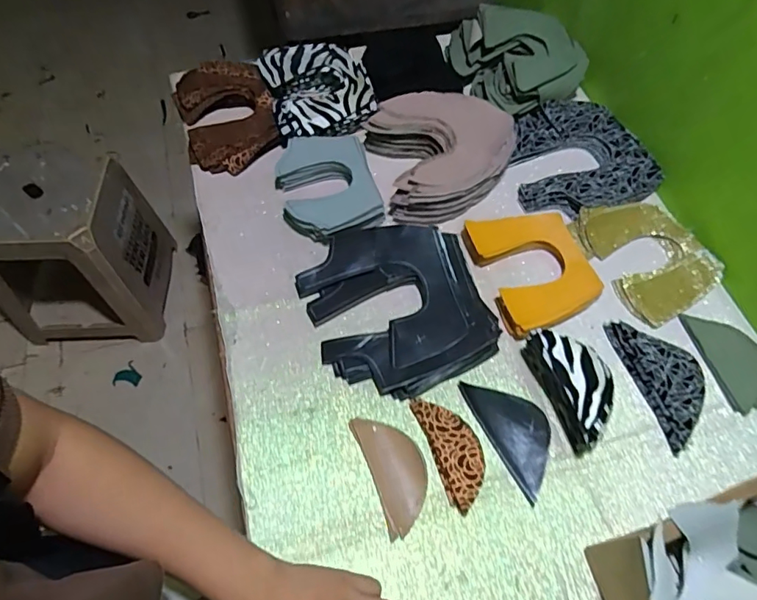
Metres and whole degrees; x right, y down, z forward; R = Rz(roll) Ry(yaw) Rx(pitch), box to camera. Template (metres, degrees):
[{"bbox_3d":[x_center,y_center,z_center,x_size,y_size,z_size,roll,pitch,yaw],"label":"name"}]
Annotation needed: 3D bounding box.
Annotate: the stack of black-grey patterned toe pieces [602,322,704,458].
[{"bbox_3d":[0.318,0.083,0.563,0.075,0.011,0.145,-14,62,-10],"label":"stack of black-grey patterned toe pieces"}]

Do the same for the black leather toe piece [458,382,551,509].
[{"bbox_3d":[0.145,0.133,0.533,0.062,0.010,0.127,-24,64,-15],"label":"black leather toe piece"}]

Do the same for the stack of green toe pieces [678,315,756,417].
[{"bbox_3d":[0.401,0.067,0.582,0.061,0.014,0.115,-13,62,-10],"label":"stack of green toe pieces"}]

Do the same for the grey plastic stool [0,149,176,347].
[{"bbox_3d":[-0.725,-0.118,1.251,0.308,0.386,0.322,-4,61,-5],"label":"grey plastic stool"}]

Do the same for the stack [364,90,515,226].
[{"bbox_3d":[0.086,-0.200,0.685,0.180,0.055,0.178,-13,62,-10],"label":"stack"}]

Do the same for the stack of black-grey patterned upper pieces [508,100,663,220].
[{"bbox_3d":[0.271,-0.198,0.706,0.182,0.026,0.182,-16,62,-11],"label":"stack of black-grey patterned upper pieces"}]

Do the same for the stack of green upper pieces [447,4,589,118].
[{"bbox_3d":[0.213,-0.366,0.772,0.171,0.074,0.182,-25,65,-16],"label":"stack of green upper pieces"}]

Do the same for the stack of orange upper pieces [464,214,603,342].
[{"bbox_3d":[0.189,-0.039,0.616,0.129,0.025,0.158,-14,62,-10],"label":"stack of orange upper pieces"}]

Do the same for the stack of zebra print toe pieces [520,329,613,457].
[{"bbox_3d":[0.201,0.087,0.530,0.049,0.061,0.120,-18,63,-13],"label":"stack of zebra print toe pieces"}]

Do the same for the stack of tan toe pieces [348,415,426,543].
[{"bbox_3d":[0.017,0.167,0.511,0.054,0.009,0.115,-18,63,-12],"label":"stack of tan toe pieces"}]

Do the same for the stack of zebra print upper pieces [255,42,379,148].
[{"bbox_3d":[-0.080,-0.301,0.742,0.156,0.050,0.163,-16,62,-11],"label":"stack of zebra print upper pieces"}]

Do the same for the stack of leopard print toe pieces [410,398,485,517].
[{"bbox_3d":[0.077,0.150,0.522,0.048,0.011,0.113,-17,63,-12],"label":"stack of leopard print toe pieces"}]

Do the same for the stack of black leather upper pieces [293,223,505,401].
[{"bbox_3d":[0.020,0.002,0.588,0.193,0.033,0.211,-17,63,-10],"label":"stack of black leather upper pieces"}]

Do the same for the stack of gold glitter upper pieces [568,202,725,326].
[{"bbox_3d":[0.336,-0.063,0.639,0.131,0.018,0.163,-28,65,-17],"label":"stack of gold glitter upper pieces"}]

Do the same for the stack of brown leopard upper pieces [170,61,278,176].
[{"bbox_3d":[-0.216,-0.263,0.728,0.126,0.038,0.178,-16,63,-11],"label":"stack of brown leopard upper pieces"}]

